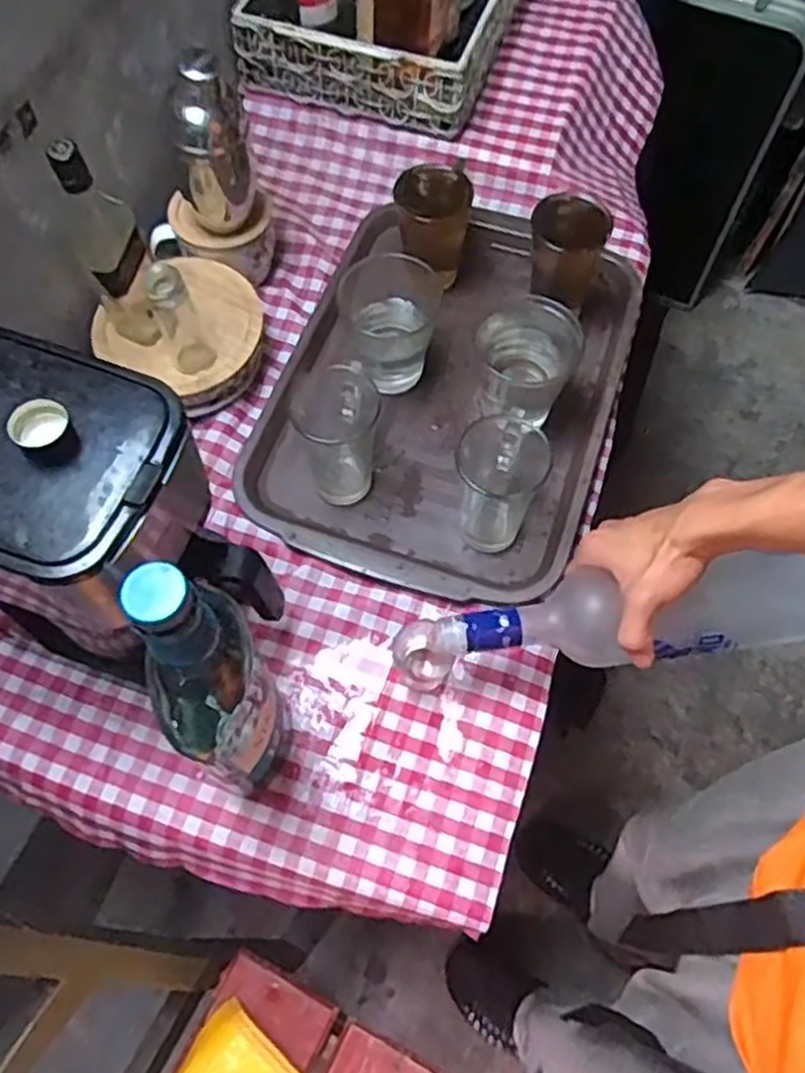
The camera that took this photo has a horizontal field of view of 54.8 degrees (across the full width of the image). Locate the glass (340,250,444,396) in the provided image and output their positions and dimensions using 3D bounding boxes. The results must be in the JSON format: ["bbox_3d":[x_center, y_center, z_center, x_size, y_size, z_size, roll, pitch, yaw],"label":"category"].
[{"bbox_3d":[-0.012,-0.202,0.729,0.084,0.088,0.098,11,64,6],"label":"glass"}]

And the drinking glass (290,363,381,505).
[{"bbox_3d":[-0.056,-0.090,0.661,0.064,0.113,0.076,5,63,3],"label":"drinking glass"}]

